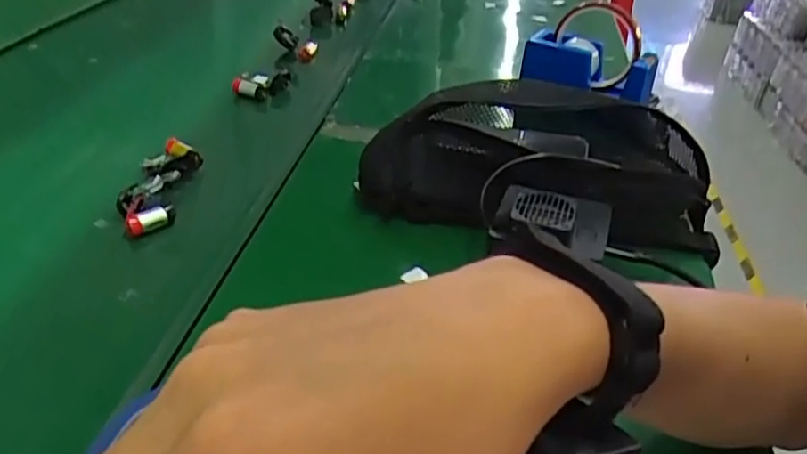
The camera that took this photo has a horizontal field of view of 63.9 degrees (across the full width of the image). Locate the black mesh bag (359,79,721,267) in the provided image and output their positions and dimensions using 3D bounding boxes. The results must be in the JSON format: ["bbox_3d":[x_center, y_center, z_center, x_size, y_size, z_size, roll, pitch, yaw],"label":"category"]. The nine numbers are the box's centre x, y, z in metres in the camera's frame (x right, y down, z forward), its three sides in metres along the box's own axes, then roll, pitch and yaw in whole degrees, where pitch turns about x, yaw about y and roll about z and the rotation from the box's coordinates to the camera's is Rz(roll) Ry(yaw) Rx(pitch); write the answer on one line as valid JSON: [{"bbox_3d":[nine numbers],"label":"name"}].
[{"bbox_3d":[0.119,-0.058,0.542,0.268,0.093,0.174,16,35,12],"label":"black mesh bag"}]

